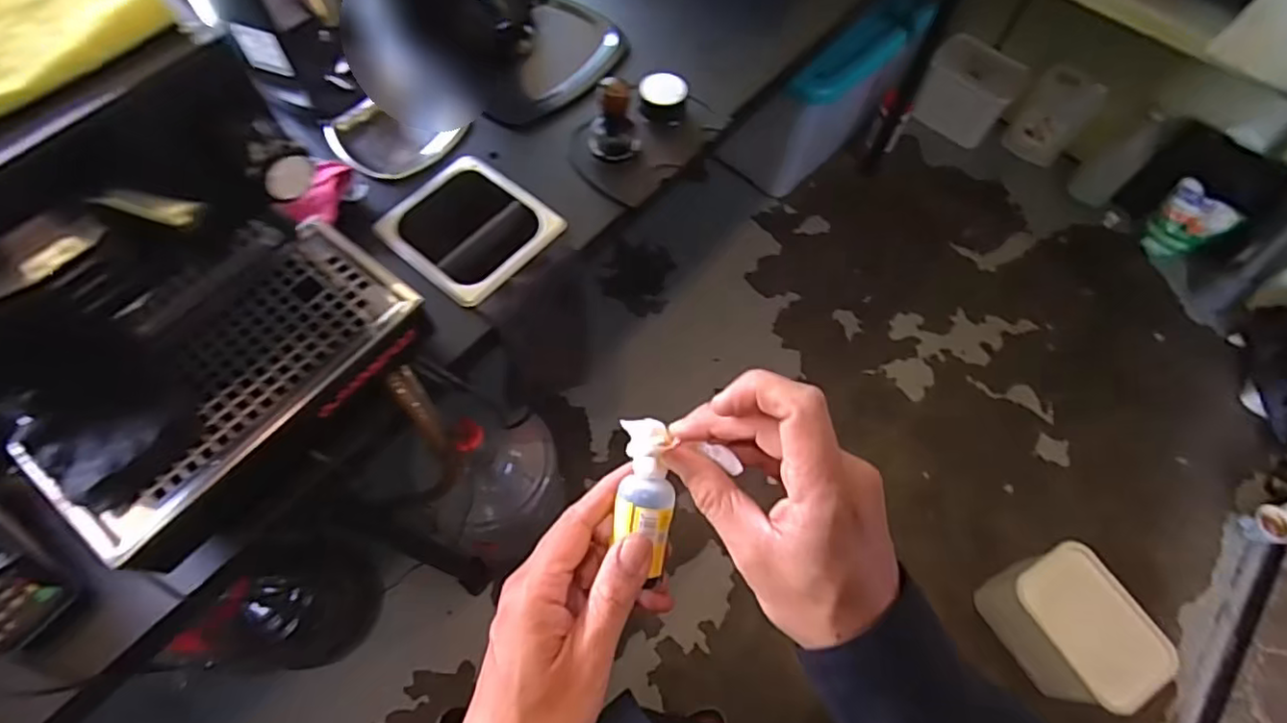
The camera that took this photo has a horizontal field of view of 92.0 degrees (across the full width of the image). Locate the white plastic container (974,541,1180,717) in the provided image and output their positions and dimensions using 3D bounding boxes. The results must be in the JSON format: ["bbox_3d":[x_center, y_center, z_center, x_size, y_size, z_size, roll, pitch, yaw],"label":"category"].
[{"bbox_3d":[0.912,0.570,1.344,0.201,0.244,0.294,-22,67,-12],"label":"white plastic container"}]

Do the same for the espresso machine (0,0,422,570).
[{"bbox_3d":[-0.447,-0.083,0.486,0.378,0.413,0.327,34,68,14],"label":"espresso machine"}]

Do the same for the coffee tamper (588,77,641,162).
[{"bbox_3d":[-0.038,-0.299,0.772,0.060,0.093,0.050,-7,65,-5],"label":"coffee tamper"}]

